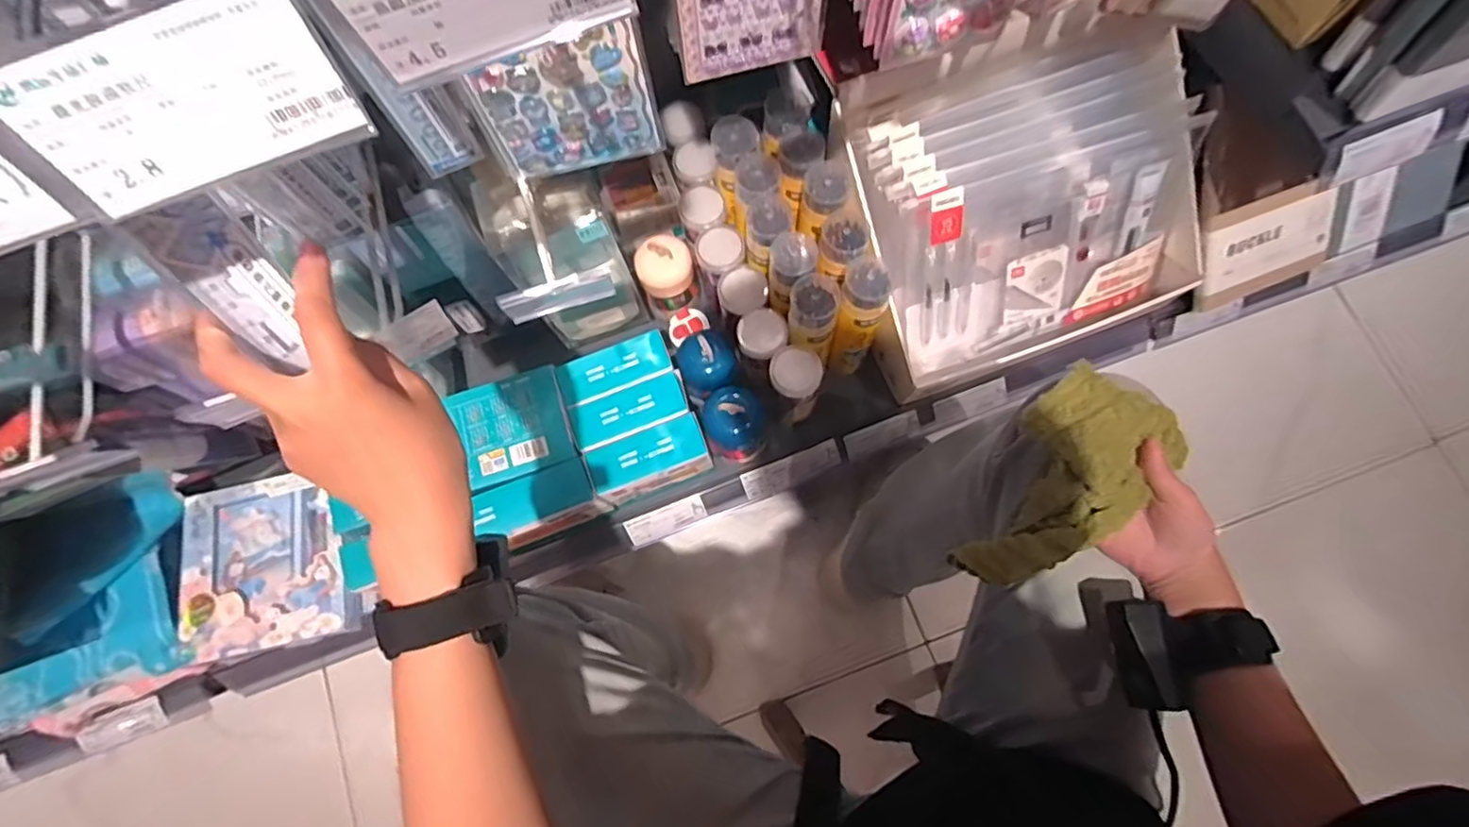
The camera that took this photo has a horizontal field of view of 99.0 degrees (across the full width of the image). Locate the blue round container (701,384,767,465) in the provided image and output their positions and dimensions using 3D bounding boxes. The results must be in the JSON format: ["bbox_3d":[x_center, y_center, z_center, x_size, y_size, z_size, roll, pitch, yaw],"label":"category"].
[{"bbox_3d":[0.000,0.010,0.687,0.066,0.103,0.069,0,76,0],"label":"blue round container"}]

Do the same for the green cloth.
[{"bbox_3d":[0.233,0.057,0.434,0.097,0.050,0.168,32,97,8],"label":"green cloth"}]

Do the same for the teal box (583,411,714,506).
[{"bbox_3d":[-0.088,0.053,0.682,0.121,0.085,0.056,-21,77,-5],"label":"teal box"}]

